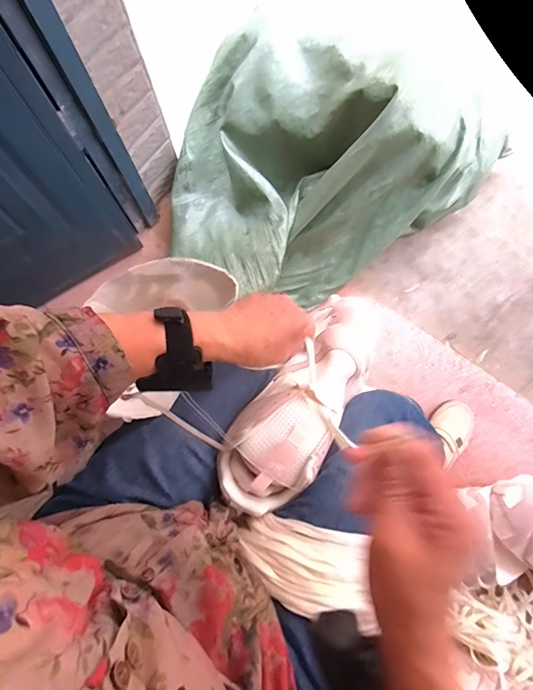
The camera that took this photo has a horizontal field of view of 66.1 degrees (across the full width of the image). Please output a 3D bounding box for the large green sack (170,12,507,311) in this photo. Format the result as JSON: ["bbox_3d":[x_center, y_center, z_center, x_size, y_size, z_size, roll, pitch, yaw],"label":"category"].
[{"bbox_3d":[0.112,-0.348,0.876,0.681,0.292,0.421,20,76,8],"label":"large green sack"}]

